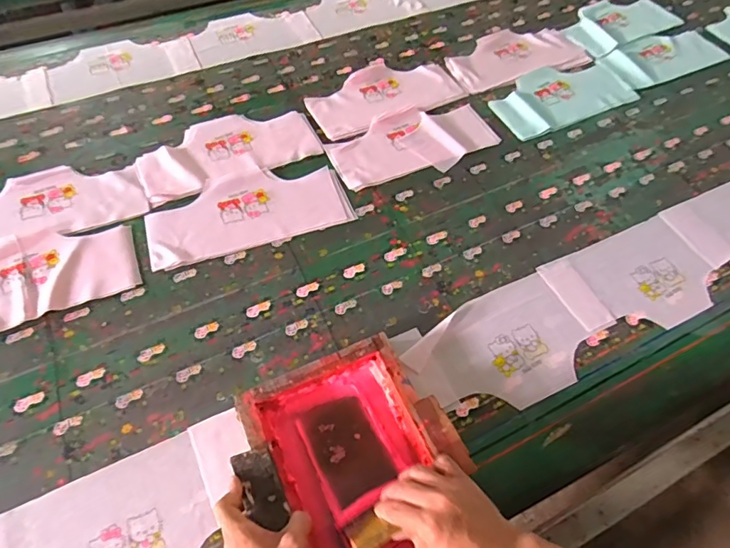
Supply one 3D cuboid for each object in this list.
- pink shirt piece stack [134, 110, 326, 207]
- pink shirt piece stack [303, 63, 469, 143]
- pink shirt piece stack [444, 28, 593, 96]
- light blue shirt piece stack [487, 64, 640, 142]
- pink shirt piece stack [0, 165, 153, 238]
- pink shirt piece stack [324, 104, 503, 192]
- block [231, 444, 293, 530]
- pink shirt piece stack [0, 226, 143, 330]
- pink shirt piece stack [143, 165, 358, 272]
[{"bbox_3d":[-0.245,-0.227,0.854,0.307,0.012,0.160,-23,61,-16],"label":"pink shirt piece stack"},{"bbox_3d":[0.038,-0.362,0.953,0.305,0.011,0.160,-24,62,-17],"label":"pink shirt piece stack"},{"bbox_3d":[0.335,-0.480,1.040,0.323,0.014,0.167,-22,61,-16],"label":"pink shirt piece stack"},{"bbox_3d":[0.408,-0.368,0.976,0.310,0.020,0.157,-24,62,-21],"label":"light blue shirt piece stack"},{"bbox_3d":[-0.522,-0.113,0.772,0.314,0.010,0.154,-15,59,-12],"label":"pink shirt piece stack"},{"bbox_3d":[0.090,-0.248,0.886,0.310,0.007,0.160,-18,60,-13],"label":"pink shirt piece stack"},{"bbox_3d":[-0.108,0.226,0.507,0.041,0.011,0.082,-25,63,-17],"label":"block"},{"bbox_3d":[-0.495,0.007,0.690,0.304,0.016,0.154,-20,61,-15],"label":"pink shirt piece stack"},{"bbox_3d":[-0.191,-0.108,0.783,0.317,0.017,0.154,-18,57,-12],"label":"pink shirt piece stack"}]

